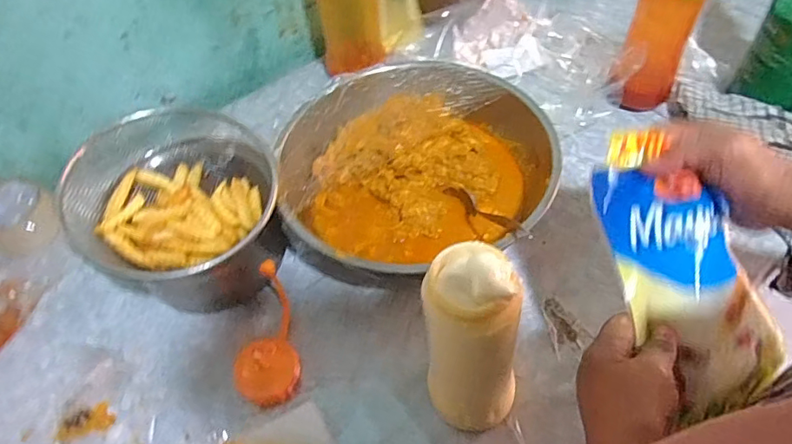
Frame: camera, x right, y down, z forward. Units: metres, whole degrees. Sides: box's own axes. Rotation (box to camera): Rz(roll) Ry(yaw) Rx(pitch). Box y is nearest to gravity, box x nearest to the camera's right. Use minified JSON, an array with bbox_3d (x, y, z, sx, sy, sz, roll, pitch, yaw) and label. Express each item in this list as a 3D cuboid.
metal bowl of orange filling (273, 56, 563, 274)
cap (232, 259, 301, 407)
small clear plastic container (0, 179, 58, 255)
[{"bbox_3d":[0.018,-0.060,0.569,0.295,0.078,0.266,-30,57,-16],"label":"metal bowl of orange filling"},{"bbox_3d":[-0.132,0.099,0.501,0.059,0.043,0.143,-13,54,-5],"label":"cap"},{"bbox_3d":[-0.442,-0.007,0.607,0.084,0.044,0.074,8,55,10],"label":"small clear plastic container"}]

